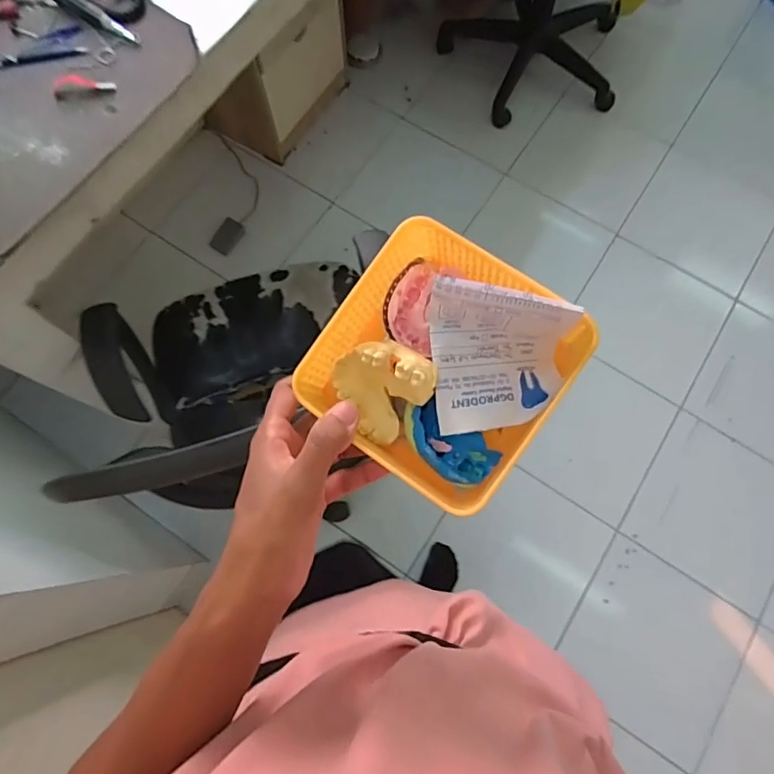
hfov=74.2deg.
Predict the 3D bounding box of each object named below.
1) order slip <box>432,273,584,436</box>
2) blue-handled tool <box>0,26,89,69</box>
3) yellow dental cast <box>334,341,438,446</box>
[{"bbox_3d":[0.067,-0.018,0.291,0.077,0.058,0.071,-6,77,-2],"label":"order slip"},{"bbox_3d":[-0.544,-0.502,0.768,0.180,0.013,0.057,-17,77,-5],"label":"blue-handled tool"},{"bbox_3d":[-0.005,-0.001,0.307,0.054,0.040,0.049,40,79,8],"label":"yellow dental cast"}]

